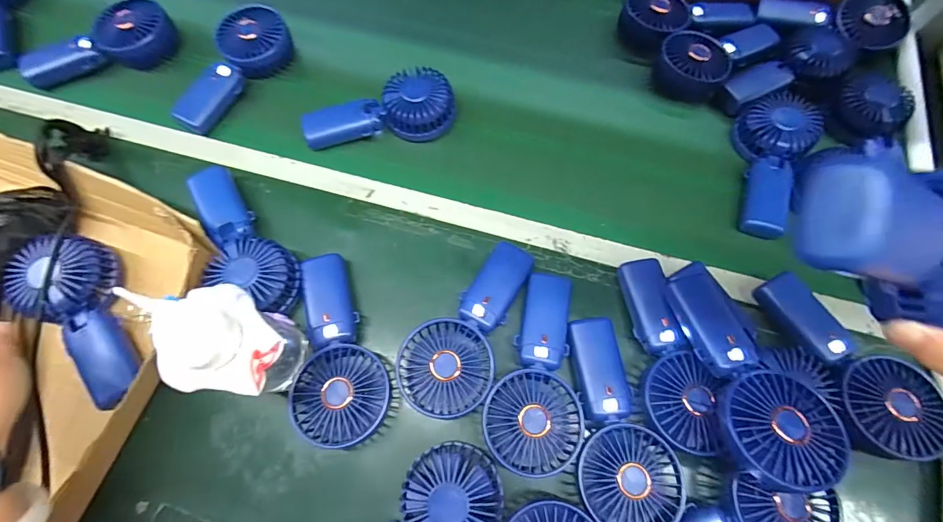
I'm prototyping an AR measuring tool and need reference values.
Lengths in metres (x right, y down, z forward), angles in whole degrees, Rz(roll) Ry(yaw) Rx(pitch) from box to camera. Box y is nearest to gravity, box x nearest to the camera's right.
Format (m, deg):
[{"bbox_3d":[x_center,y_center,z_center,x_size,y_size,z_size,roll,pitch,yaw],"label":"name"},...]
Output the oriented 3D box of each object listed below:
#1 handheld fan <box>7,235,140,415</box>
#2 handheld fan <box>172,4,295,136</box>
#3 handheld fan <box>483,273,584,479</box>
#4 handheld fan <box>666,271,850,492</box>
[{"bbox_3d":[-0.377,0.058,0.410,0.079,0.051,0.175,-26,86,-11],"label":"handheld fan"},{"bbox_3d":[-0.298,-0.240,0.533,0.069,0.057,0.181,33,72,11],"label":"handheld fan"},{"bbox_3d":[0.063,0.100,0.403,0.082,0.040,0.183,9,69,2],"label":"handheld fan"},{"bbox_3d":[0.229,0.092,0.362,0.089,0.034,0.182,-12,55,-6],"label":"handheld fan"}]

